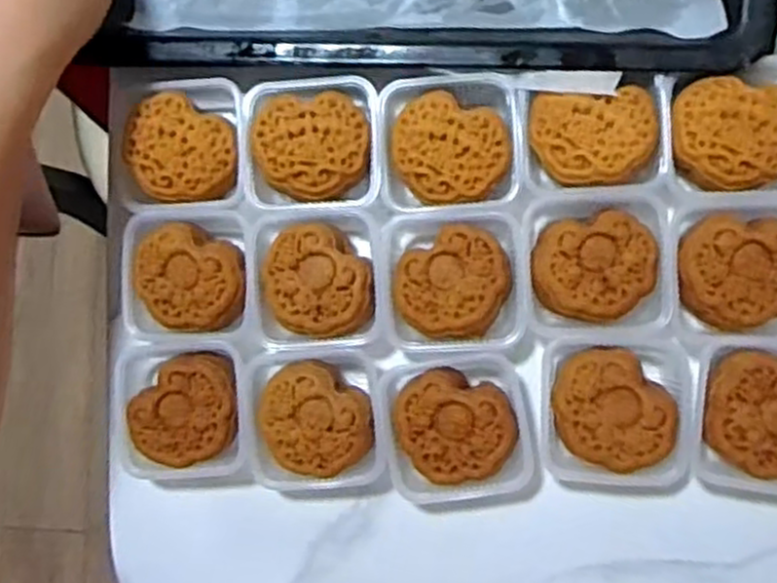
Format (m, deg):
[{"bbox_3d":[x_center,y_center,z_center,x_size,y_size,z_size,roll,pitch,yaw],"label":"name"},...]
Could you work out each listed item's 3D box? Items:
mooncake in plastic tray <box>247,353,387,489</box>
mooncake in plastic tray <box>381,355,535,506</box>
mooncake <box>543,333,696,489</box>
[{"bbox_3d":[-0.041,0.072,0.434,0.078,0.031,0.078,0,87,10],"label":"mooncake in plastic tray"},{"bbox_3d":[0.037,0.075,0.423,0.074,0.032,0.074,-10,86,7],"label":"mooncake in plastic tray"},{"bbox_3d":[0.121,0.064,0.411,0.074,0.033,0.075,1,88,8],"label":"mooncake"}]

